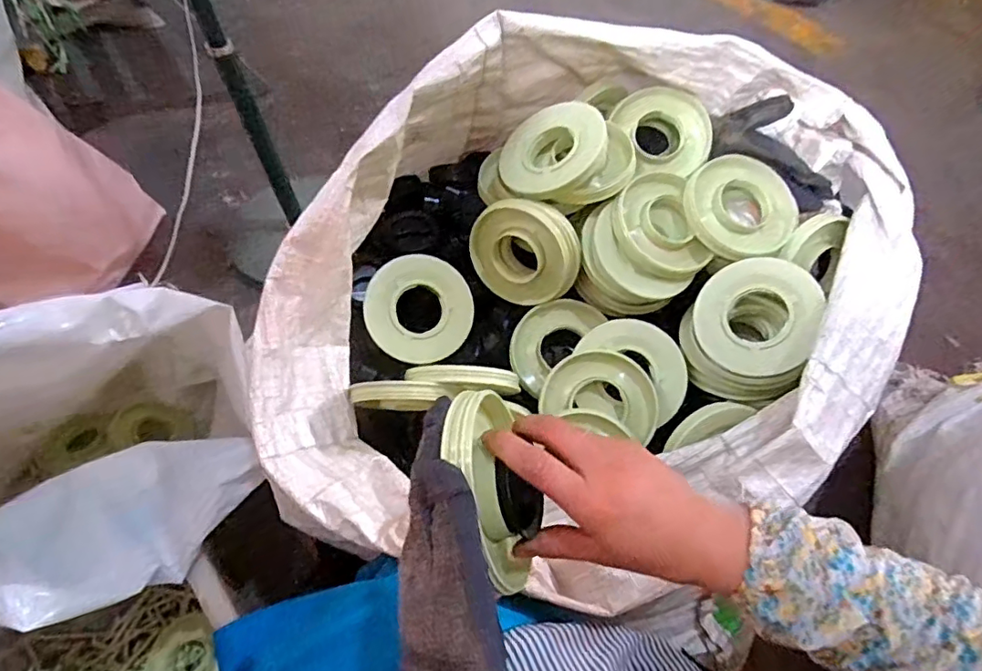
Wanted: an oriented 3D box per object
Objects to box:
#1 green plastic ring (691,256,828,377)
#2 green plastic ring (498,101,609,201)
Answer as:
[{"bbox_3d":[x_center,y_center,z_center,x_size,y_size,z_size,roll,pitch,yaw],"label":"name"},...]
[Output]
[{"bbox_3d":[0.289,-0.022,0.616,0.126,0.020,0.126,-2,85,29],"label":"green plastic ring"},{"bbox_3d":[0.071,-0.217,0.652,0.126,0.015,0.116,-10,68,25],"label":"green plastic ring"}]

